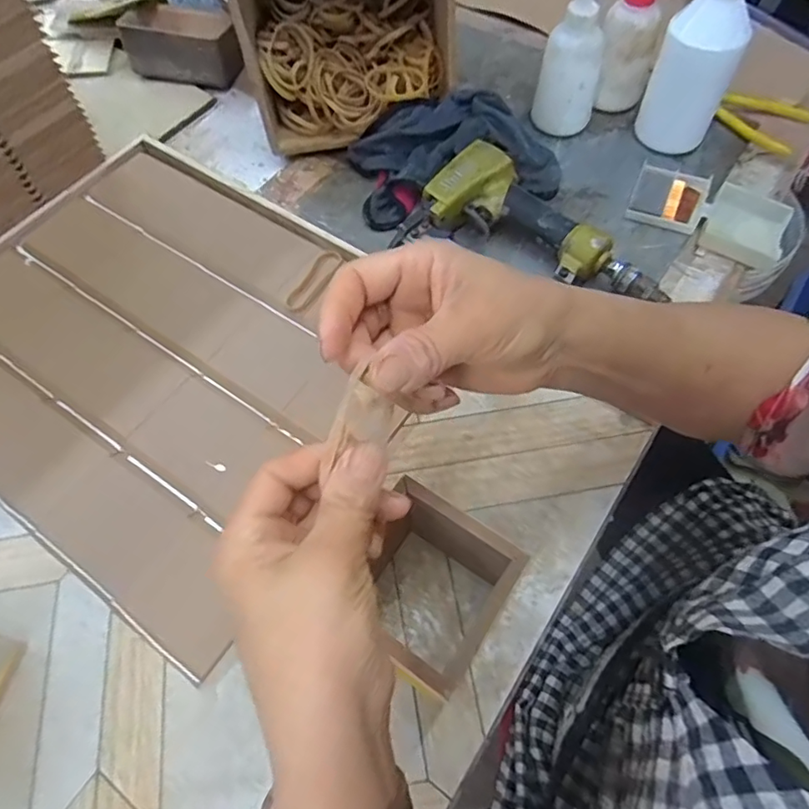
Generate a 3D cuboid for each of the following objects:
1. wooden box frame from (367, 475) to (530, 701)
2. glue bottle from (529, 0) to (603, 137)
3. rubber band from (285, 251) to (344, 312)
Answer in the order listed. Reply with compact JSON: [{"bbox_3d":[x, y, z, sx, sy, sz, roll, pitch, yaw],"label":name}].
[{"bbox_3d":[0.012,0.114,0.348,0.089,0.089,0.087,33,68,17],"label":"wooden box frame"},{"bbox_3d":[0.171,-0.354,0.563,0.060,0.141,0.051,14,63,8],"label":"glue bottle"},{"bbox_3d":[-0.082,-0.115,0.515,0.023,0.007,0.076,27,67,11],"label":"rubber band"}]

